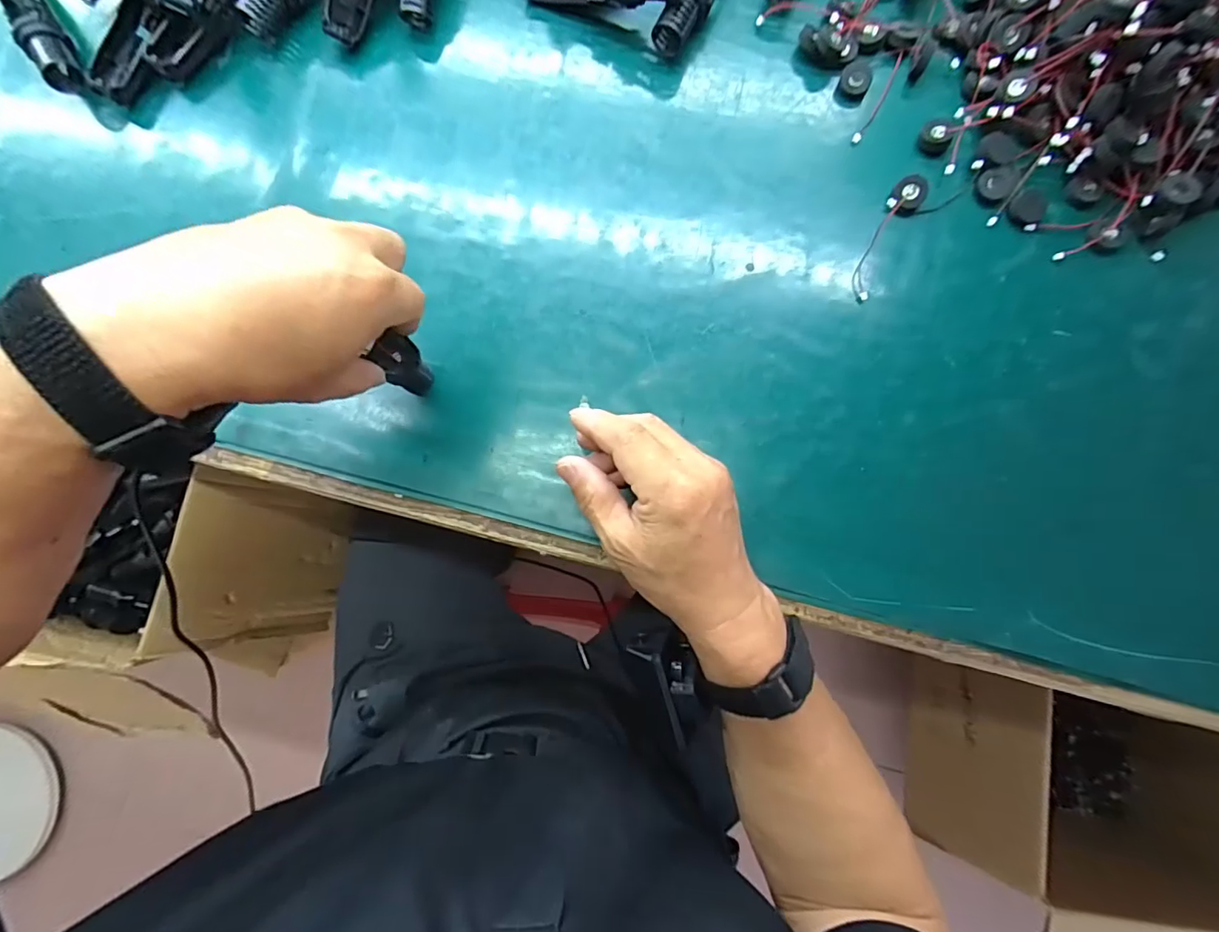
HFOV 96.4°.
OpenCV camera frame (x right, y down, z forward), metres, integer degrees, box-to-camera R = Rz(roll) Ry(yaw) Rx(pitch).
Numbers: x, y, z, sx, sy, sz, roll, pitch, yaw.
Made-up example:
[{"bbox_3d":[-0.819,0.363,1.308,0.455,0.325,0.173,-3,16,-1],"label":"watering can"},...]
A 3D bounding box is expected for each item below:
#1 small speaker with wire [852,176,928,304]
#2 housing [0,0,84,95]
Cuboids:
[{"bbox_3d":[0.184,-0.152,0.364,0.020,0.012,0.088,30,86,5],"label":"small speaker with wire"},{"bbox_3d":[-0.420,-0.325,0.397,0.027,0.029,0.124,-35,83,-2],"label":"housing"}]

